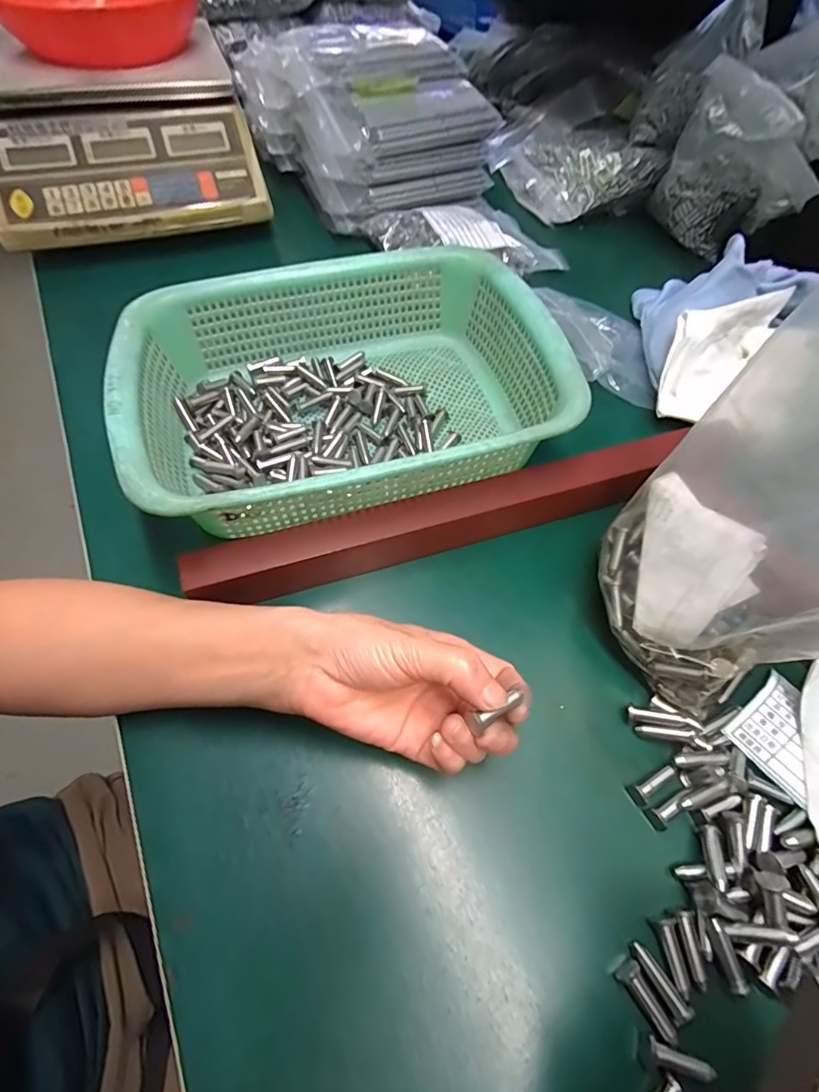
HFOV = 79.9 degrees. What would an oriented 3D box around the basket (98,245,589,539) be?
[{"bbox_3d":[-0.045,-0.117,0.354,0.286,0.073,0.216,-13,61,-8],"label":"basket"}]

